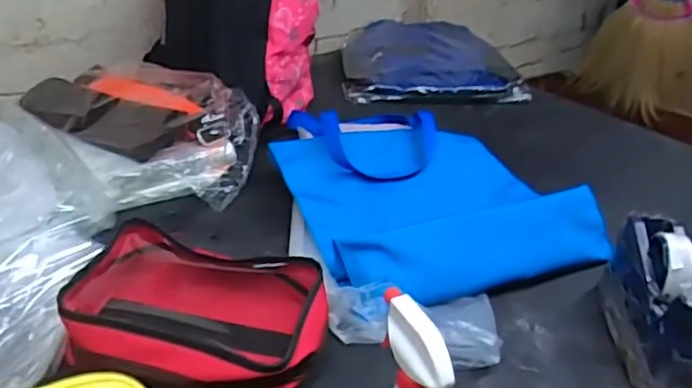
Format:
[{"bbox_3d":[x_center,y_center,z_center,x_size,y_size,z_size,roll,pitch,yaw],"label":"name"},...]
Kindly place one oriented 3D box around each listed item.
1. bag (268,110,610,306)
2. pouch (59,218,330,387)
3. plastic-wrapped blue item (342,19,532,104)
[{"bbox_3d":[0.102,-0.029,0.922,0.378,0.046,0.453,-9,32,-22],"label":"bag"},{"bbox_3d":[-0.150,0.131,0.650,0.253,0.064,0.179,8,30,6],"label":"pouch"},{"bbox_3d":[0.177,-0.320,1.424,0.371,0.048,0.406,2,33,-7],"label":"plastic-wrapped blue item"}]

